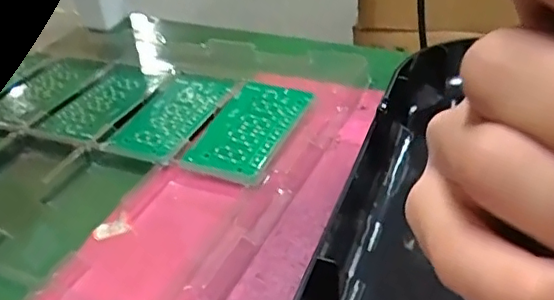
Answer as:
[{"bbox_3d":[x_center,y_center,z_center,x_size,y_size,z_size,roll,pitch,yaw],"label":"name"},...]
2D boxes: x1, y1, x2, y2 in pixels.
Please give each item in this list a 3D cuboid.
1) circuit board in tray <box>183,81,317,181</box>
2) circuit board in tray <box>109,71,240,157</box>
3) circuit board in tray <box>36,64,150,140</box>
[{"bbox_3d":[-0.021,-0.017,0.440,0.062,0.010,0.107,11,40,23],"label":"circuit board in tray"},{"bbox_3d":[-0.085,-0.031,0.469,0.066,0.006,0.111,11,40,23],"label":"circuit board in tray"},{"bbox_3d":[-0.146,-0.044,0.501,0.060,0.004,0.114,9,39,21],"label":"circuit board in tray"}]

